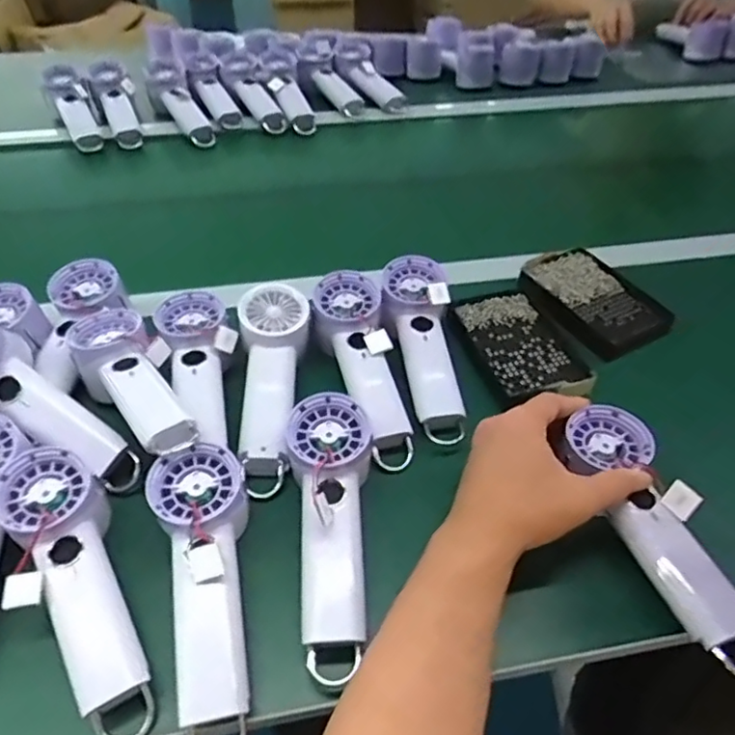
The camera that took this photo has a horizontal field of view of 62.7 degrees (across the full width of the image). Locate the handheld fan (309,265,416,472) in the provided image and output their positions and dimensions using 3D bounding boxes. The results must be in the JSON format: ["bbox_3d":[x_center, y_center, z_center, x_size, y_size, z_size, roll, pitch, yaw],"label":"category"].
[{"bbox_3d":[0.001,-0.001,0.542,0.063,0.033,0.199,-13,63,-13],"label":"handheld fan"}]

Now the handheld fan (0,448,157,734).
[{"bbox_3d":[-0.188,0.143,0.395,0.074,0.032,0.199,-24,65,-22],"label":"handheld fan"}]

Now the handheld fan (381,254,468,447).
[{"bbox_3d":[0.053,-0.024,0.548,0.058,0.035,0.193,-5,62,-7],"label":"handheld fan"}]

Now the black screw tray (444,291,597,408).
[{"bbox_3d":[0.143,-0.022,0.575,0.102,0.015,0.140,-18,49,-18],"label":"black screw tray"}]

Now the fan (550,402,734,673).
[{"bbox_3d":[0.196,0.110,0.414,0.064,0.038,0.194,-11,53,-12],"label":"fan"}]

